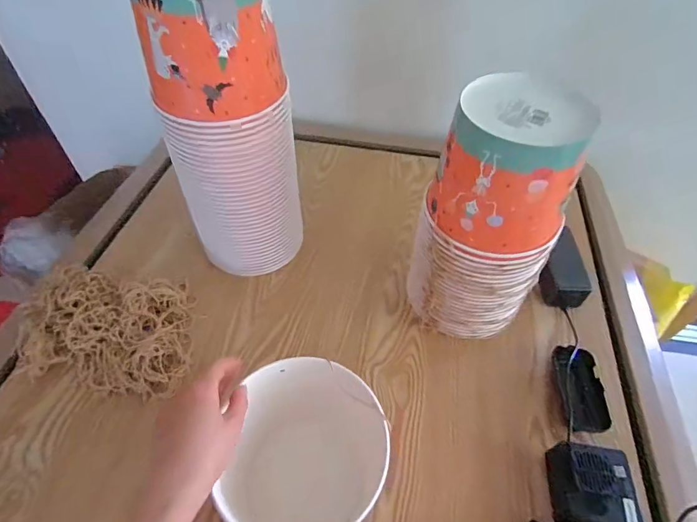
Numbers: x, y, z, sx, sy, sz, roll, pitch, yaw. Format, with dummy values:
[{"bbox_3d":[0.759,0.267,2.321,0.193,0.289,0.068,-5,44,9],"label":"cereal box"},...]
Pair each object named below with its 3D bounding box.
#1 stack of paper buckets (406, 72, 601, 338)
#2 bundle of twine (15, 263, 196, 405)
[{"bbox_3d":[0.162,-0.037,0.502,0.160,0.318,0.132,31,56,22],"label":"stack of paper buckets"},{"bbox_3d":[-0.343,0.088,0.573,0.246,0.050,0.185,0,53,1],"label":"bundle of twine"}]

